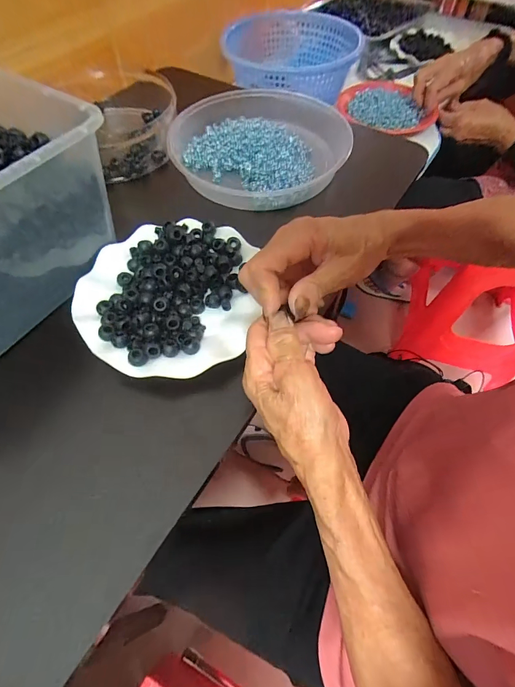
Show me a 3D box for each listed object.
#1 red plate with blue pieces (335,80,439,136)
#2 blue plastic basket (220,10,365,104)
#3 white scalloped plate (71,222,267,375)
[{"bbox_3d":[0.234,-0.444,0.656,0.153,0.022,0.156,-22,62,-13],"label":"red plate with blue pieces"},{"bbox_3d":[0.063,-0.569,0.687,0.245,0.091,0.279,16,61,8],"label":"blue plastic basket"},{"bbox_3d":[-0.081,-0.049,0.344,0.176,0.034,0.176,-6,60,-4],"label":"white scalloped plate"}]

